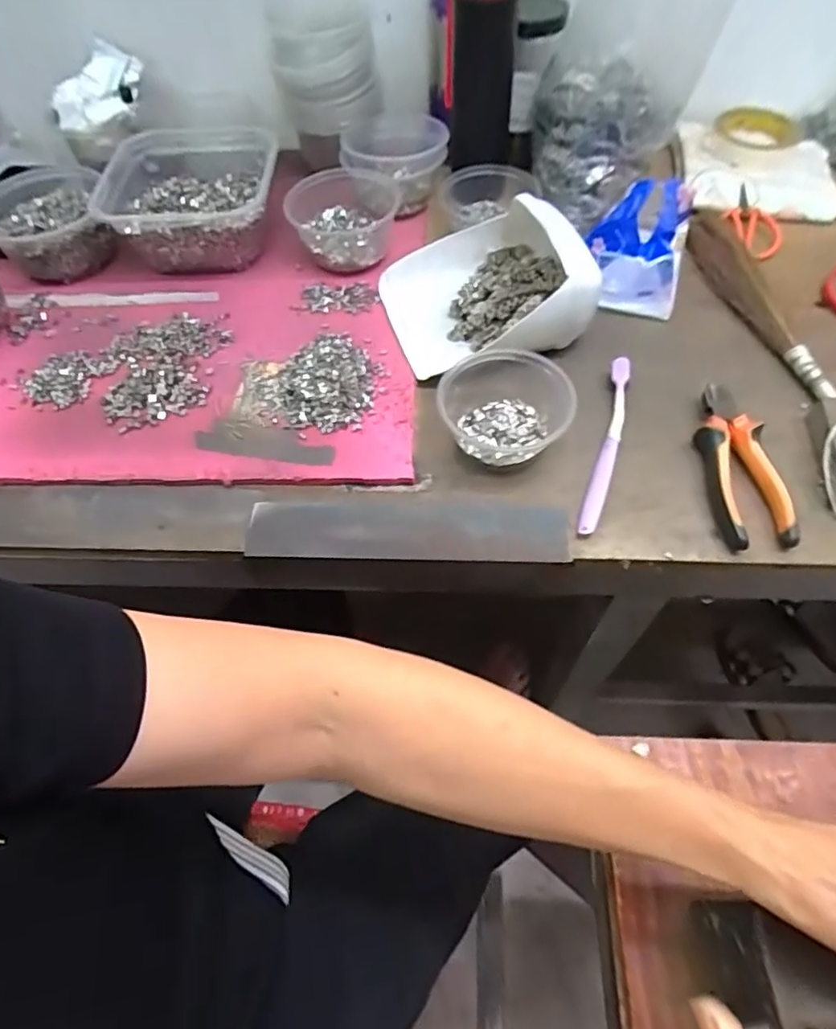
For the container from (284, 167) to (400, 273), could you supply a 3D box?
[{"bbox_3d":[-0.077,-0.315,0.625,0.114,0.055,0.114,-1,57,2],"label":"container"}]

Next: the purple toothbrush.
[{"bbox_3d":[0.159,-0.059,0.490,0.020,0.016,0.180,15,63,9],"label":"purple toothbrush"}]

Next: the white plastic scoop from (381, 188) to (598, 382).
[{"bbox_3d":[0.065,-0.221,0.546,0.183,0.079,0.160,-17,60,-8],"label":"white plastic scoop"}]

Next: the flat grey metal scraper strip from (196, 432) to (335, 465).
[{"bbox_3d":[-0.131,-0.057,0.499,0.121,0.004,0.019,7,62,5],"label":"flat grey metal scraper strip"}]

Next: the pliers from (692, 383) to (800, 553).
[{"bbox_3d":[0.258,-0.042,0.473,0.064,0.021,0.150,1,61,2],"label":"pliers"}]

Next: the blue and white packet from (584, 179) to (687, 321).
[{"bbox_3d":[0.221,-0.274,0.586,0.095,0.056,0.146,14,61,10],"label":"blue and white packet"}]

